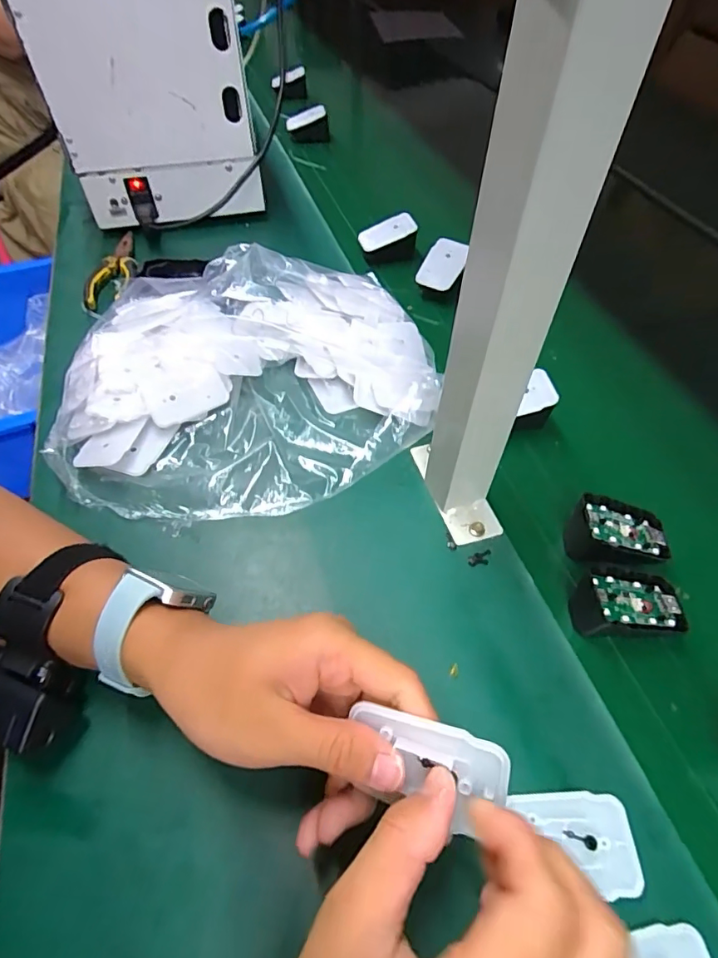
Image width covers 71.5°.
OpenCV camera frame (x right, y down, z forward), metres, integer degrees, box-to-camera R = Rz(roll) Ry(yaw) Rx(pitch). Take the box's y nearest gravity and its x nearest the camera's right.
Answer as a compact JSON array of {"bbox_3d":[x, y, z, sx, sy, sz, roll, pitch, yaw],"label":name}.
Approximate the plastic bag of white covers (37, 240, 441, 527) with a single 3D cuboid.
[{"bbox_3d":[-0.094,-0.100,0.449,0.327,0.060,0.287,1,55,-2],"label":"plastic bag of white covers"}]

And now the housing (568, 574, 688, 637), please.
[{"bbox_3d":[0.185,0.084,0.339,0.063,0.032,0.037,2,53,2],"label":"housing"}]

